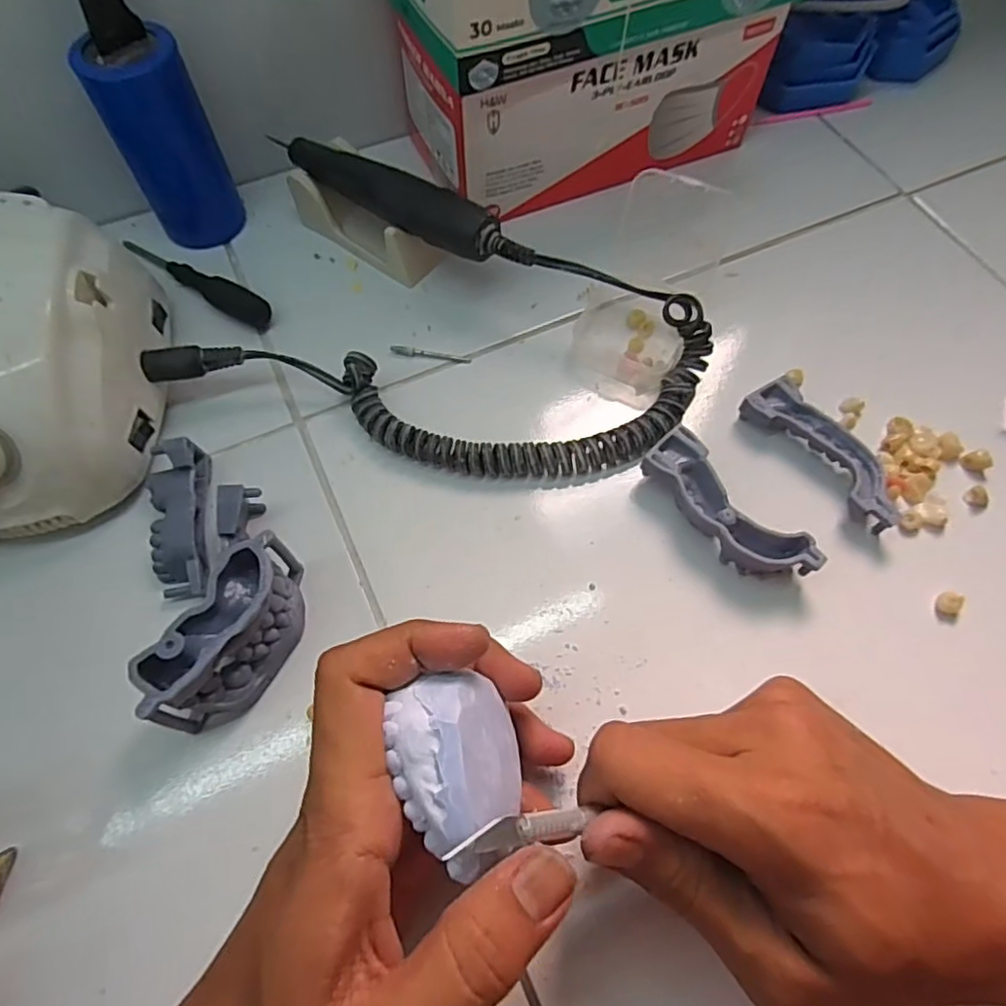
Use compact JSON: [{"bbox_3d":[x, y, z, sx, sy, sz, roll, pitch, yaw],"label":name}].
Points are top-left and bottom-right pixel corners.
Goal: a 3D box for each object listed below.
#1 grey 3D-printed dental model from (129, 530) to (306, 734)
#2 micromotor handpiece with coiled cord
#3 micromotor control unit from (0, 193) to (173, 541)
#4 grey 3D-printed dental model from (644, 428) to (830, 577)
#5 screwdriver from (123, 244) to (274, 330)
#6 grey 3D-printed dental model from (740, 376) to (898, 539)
[{"bbox_3d":[-0.109,0.055,0.263,0.034,0.041,0.079,28,68,13],"label":"grey 3D-printed dental model"},{"bbox_3d":[-0.031,-0.089,0.327,0.257,0.048,0.160,22,67,10],"label":"micromotor handpiece with coiled cord"},{"bbox_3d":[-0.218,-0.060,0.293,0.092,0.081,0.134,-12,65,-5],"label":"micromotor control unit"},{"bbox_3d":[0.102,0.006,0.295,0.030,0.021,0.086,-39,71,-16],"label":"grey 3D-printed dental model"},{"bbox_3d":[-0.179,-0.129,0.371,0.108,0.012,0.017,29,68,13],"label":"screwdriver"},{"bbox_3d":[0.157,-0.024,0.311,0.027,0.016,0.087,-32,69,-14],"label":"grey 3D-printed dental model"}]

